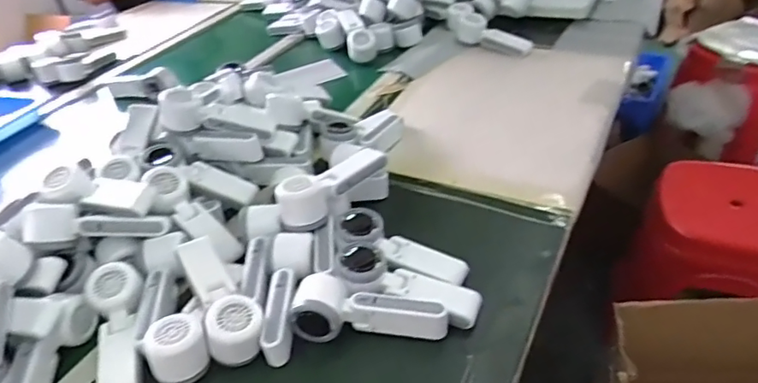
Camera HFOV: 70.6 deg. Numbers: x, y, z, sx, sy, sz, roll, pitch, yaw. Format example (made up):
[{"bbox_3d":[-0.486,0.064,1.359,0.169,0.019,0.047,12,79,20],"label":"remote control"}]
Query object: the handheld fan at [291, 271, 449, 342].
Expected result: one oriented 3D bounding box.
[{"bbox_3d":[-0.009,0.135,0.581,0.162,0.048,0.060,5,39,15],"label":"handheld fan"}]

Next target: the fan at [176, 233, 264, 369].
[{"bbox_3d":[-0.180,0.122,0.608,0.062,0.050,0.167,-24,40,-21],"label":"fan"}]

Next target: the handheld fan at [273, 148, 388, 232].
[{"bbox_3d":[-0.060,-0.013,0.703,0.052,0.052,0.163,26,49,36],"label":"handheld fan"}]

